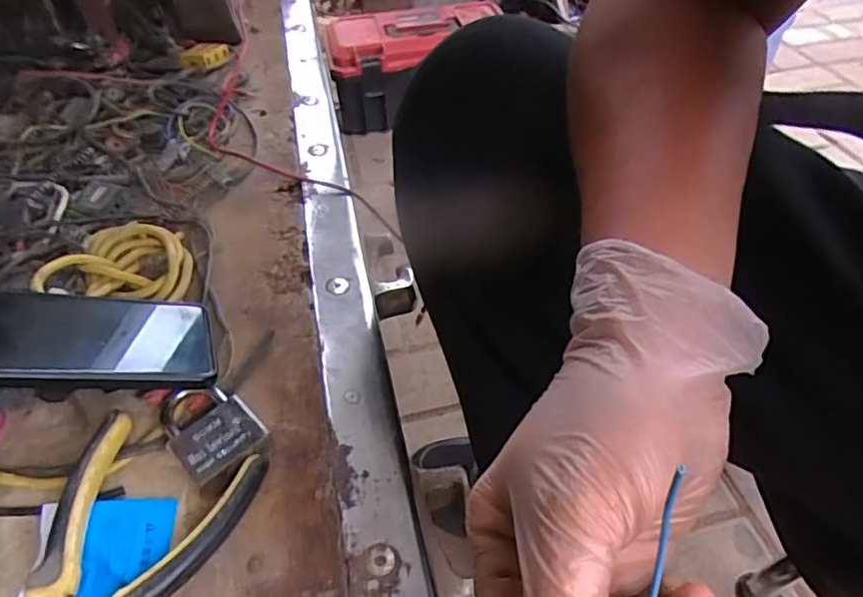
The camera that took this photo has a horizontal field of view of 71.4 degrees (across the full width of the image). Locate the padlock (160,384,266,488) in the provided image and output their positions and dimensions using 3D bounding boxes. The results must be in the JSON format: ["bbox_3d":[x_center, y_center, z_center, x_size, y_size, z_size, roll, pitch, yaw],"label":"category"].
[{"bbox_3d":[-0.130,0.073,0.346,0.044,0.013,0.066,-35,54,-28],"label":"padlock"}]

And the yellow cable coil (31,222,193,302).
[{"bbox_3d":[-0.224,-0.031,0.440,0.093,0.020,0.080,-6,46,-3],"label":"yellow cable coil"}]

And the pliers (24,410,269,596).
[{"bbox_3d":[-0.162,0.122,0.292,0.092,0.013,0.145,20,50,20],"label":"pliers"}]

